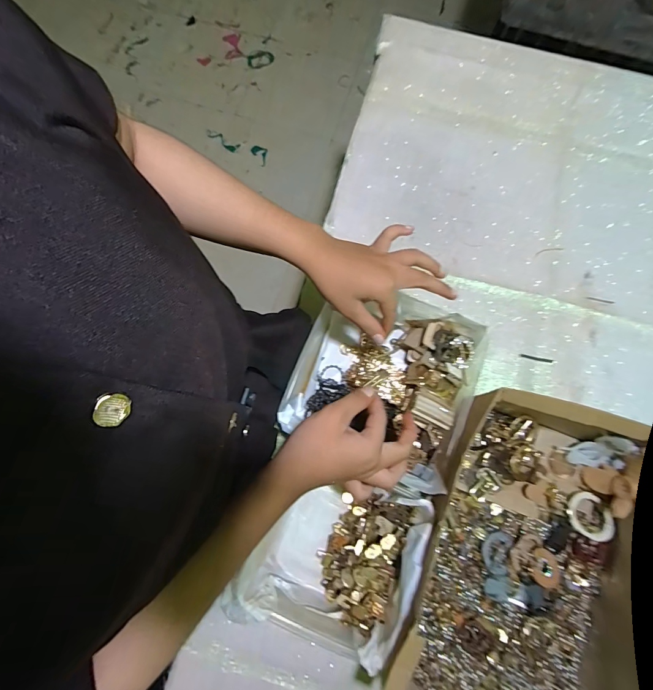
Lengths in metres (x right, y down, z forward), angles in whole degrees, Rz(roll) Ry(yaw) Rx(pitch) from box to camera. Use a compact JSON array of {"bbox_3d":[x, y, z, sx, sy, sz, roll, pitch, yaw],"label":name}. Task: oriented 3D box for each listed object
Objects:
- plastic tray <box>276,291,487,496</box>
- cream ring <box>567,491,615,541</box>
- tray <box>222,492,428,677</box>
[{"bbox_3d":[0.067,0.041,0.433,0.198,0.074,0.190,23,78,6],"label":"plastic tray"},{"bbox_3d":[0.299,0.193,0.410,0.049,0.009,0.048,0,77,0],"label":"cream ring"},{"bbox_3d":[0.006,0.221,0.391,0.158,0.071,0.170,22,78,6],"label":"tray"}]

